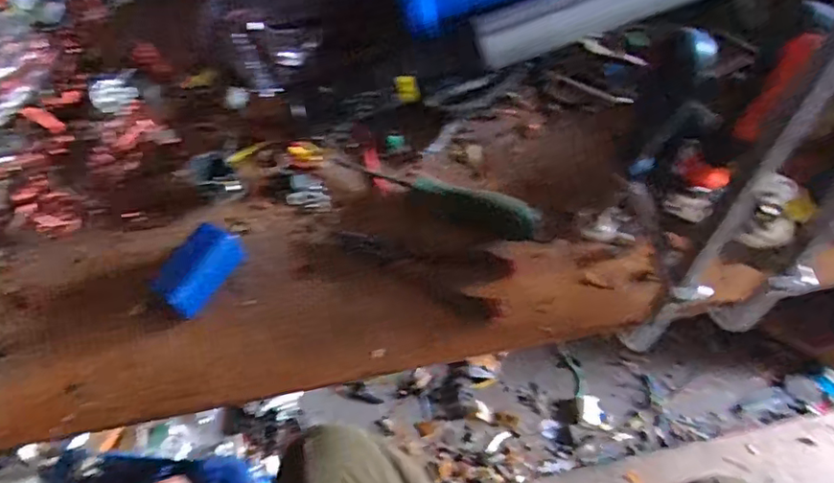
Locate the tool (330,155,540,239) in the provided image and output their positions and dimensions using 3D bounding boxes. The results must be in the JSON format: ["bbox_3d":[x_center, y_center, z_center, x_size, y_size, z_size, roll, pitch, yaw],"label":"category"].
[{"bbox_3d":[0.009,-0.042,0.484,0.192,0.018,0.032,21,60,18],"label":"tool"}]

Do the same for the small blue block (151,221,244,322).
[{"bbox_3d":[-0.167,0.021,0.444,0.035,0.030,0.067,24,61,20],"label":"small blue block"}]

